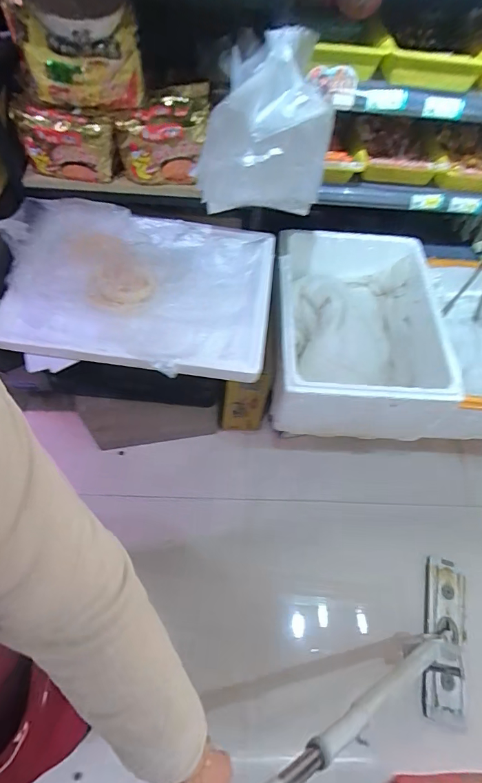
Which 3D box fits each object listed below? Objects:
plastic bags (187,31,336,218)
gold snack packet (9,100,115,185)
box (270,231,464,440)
[{"bbox_3d":[0.037,-0.512,0.795,0.235,0.314,0.128,6,61,-1],"label":"plastic bags"},{"bbox_3d":[-0.400,-0.564,0.899,0.218,0.140,0.061,8,60,-1],"label":"gold snack packet"},{"bbox_3d":[0.325,-0.180,1.159,0.443,0.253,0.571,2,61,-3],"label":"box"}]

